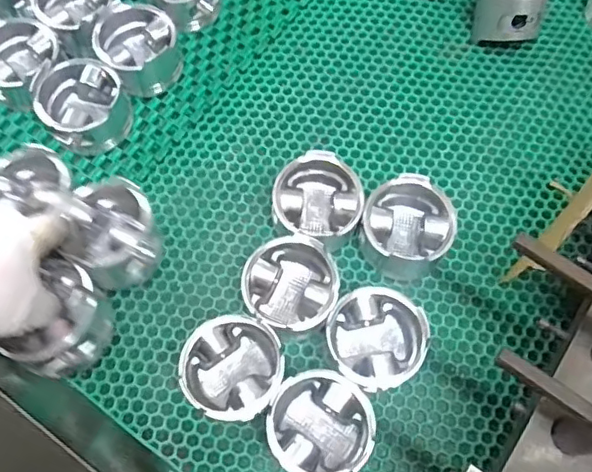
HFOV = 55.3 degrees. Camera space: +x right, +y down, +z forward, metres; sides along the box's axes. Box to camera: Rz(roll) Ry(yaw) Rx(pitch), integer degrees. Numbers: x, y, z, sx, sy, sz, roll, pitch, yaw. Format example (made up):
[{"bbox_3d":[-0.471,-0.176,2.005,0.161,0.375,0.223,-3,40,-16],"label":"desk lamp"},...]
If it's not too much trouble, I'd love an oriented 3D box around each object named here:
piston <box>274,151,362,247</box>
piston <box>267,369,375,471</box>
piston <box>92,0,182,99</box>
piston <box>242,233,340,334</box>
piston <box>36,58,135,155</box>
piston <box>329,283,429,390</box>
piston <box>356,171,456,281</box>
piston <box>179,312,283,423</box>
[{"bbox_3d":[0.016,-0.028,0.504,0.074,0.057,0.074,1,67,-3],"label":"piston"},{"bbox_3d":[0.017,0.146,0.432,0.075,0.051,0.075,25,68,7],"label":"piston"},{"bbox_3d":[-0.157,-0.187,0.562,0.075,0.046,0.079,1,67,-3],"label":"piston"},{"bbox_3d":[-0.004,0.042,0.472,0.079,0.052,0.078,1,67,-3],"label":"piston"},{"bbox_3d":[-0.198,-0.125,0.534,0.077,0.046,0.080,1,67,-3],"label":"piston"},{"bbox_3d":[0.063,0.085,0.455,0.074,0.056,0.077,1,67,-3],"label":"piston"},{"bbox_3d":[0.100,-0.007,0.497,0.082,0.053,0.088,25,68,8],"label":"piston"},{"bbox_3d":[-0.049,0.104,0.448,0.077,0.049,0.083,1,67,-3],"label":"piston"}]

